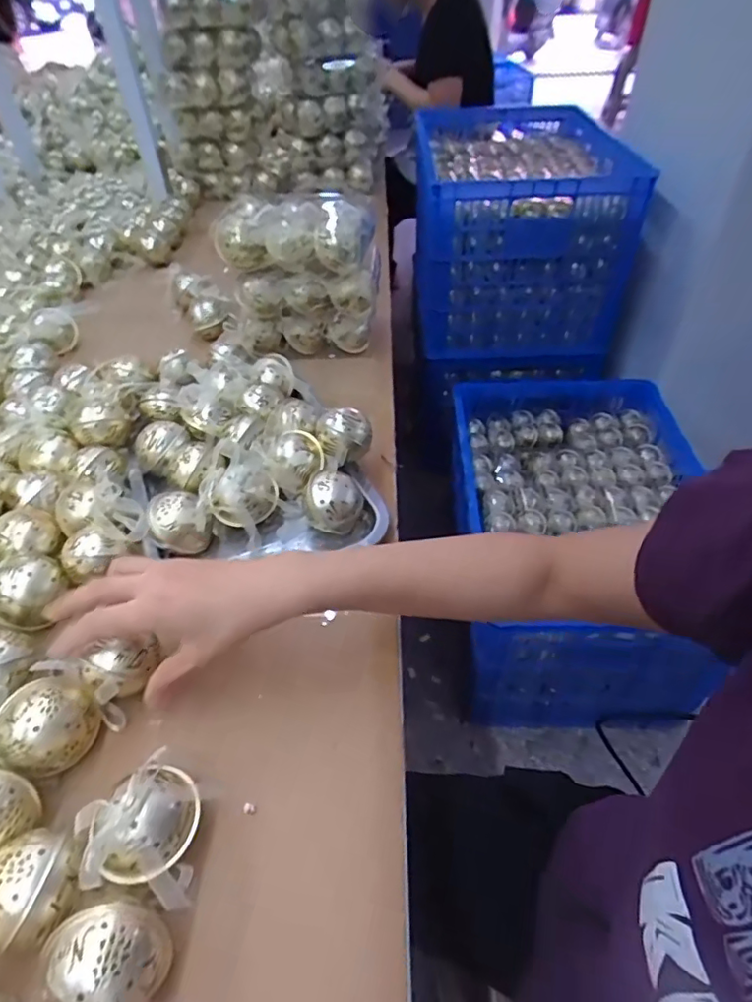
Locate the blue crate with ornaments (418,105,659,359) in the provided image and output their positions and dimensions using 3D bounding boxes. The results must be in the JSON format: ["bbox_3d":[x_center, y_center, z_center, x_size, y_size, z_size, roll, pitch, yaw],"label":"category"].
[{"bbox_3d":[0.339,-0.749,1.484,0.452,0.397,0.699,-1,45,1],"label":"blue crate with ornaments"}]

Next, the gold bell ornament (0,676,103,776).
[{"bbox_3d":[-0.215,0.148,0.363,0.046,0.048,0.058,24,51,24],"label":"gold bell ornament"}]

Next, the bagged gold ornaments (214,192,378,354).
[{"bbox_3d":[-0.094,-0.271,0.685,0.187,0.158,0.093,2,46,5],"label":"bagged gold ornaments"}]

